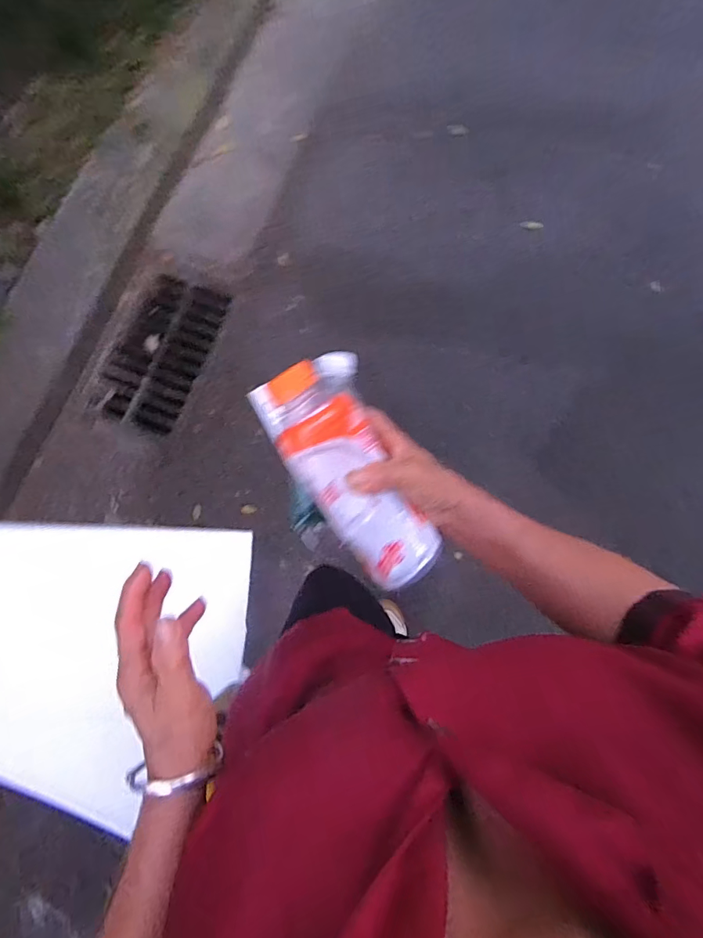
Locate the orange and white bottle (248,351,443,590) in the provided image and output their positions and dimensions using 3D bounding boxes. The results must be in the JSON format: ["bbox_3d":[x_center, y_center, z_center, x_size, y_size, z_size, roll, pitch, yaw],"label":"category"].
[{"bbox_3d":[0.004,0.001,0.385,0.084,0.071,0.194,-29,92,-6],"label":"orange and white bottle"}]

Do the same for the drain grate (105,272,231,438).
[{"bbox_3d":[-0.554,-0.342,1.359,0.252,0.029,0.458,18,78,4],"label":"drain grate"}]

